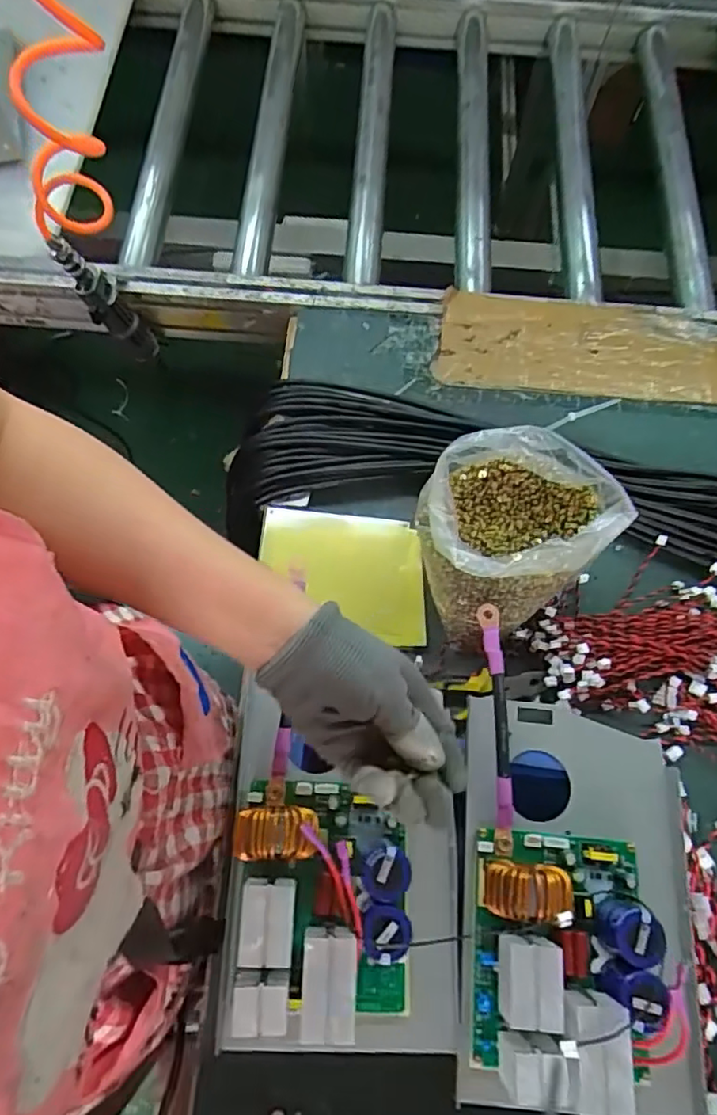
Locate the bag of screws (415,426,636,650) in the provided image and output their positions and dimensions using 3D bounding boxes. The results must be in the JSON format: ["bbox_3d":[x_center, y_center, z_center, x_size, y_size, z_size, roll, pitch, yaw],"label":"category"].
[{"bbox_3d":[0.136,-0.024,0.571,0.162,0.125,0.143,-34,74,-13],"label":"bag of screws"}]

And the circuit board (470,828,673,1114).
[{"bbox_3d":[0.143,0.272,0.413,0.124,0.072,0.149,6,70,1],"label":"circuit board"}]

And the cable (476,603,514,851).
[{"bbox_3d":[0.111,0.132,0.486,0.016,0.020,0.189,-1,70,-2],"label":"cable"}]

